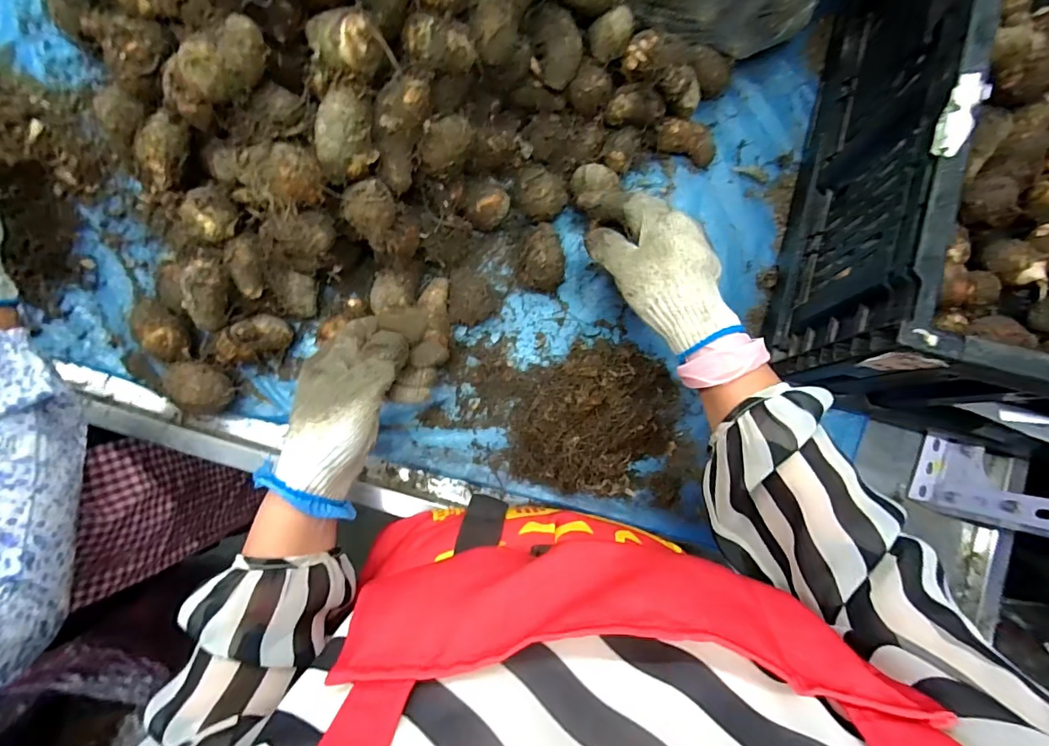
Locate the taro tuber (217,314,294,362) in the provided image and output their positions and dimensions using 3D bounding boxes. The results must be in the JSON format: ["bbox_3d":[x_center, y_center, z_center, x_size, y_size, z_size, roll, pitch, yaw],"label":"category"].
[{"bbox_3d":[-0.248,-0.031,0.430,0.061,0.034,0.035,-19,87,-6],"label":"taro tuber"}]

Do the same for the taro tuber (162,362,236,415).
[{"bbox_3d":[-0.290,0.014,0.428,0.055,0.043,0.046,6,85,-4],"label":"taro tuber"}]

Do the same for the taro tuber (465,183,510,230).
[{"bbox_3d":[-0.036,-0.158,0.462,0.041,0.039,0.038,0,86,-5],"label":"taro tuber"}]

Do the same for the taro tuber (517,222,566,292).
[{"bbox_3d":[0.016,-0.111,0.463,0.043,0.043,0.061,5,85,-4],"label":"taro tuber"}]

